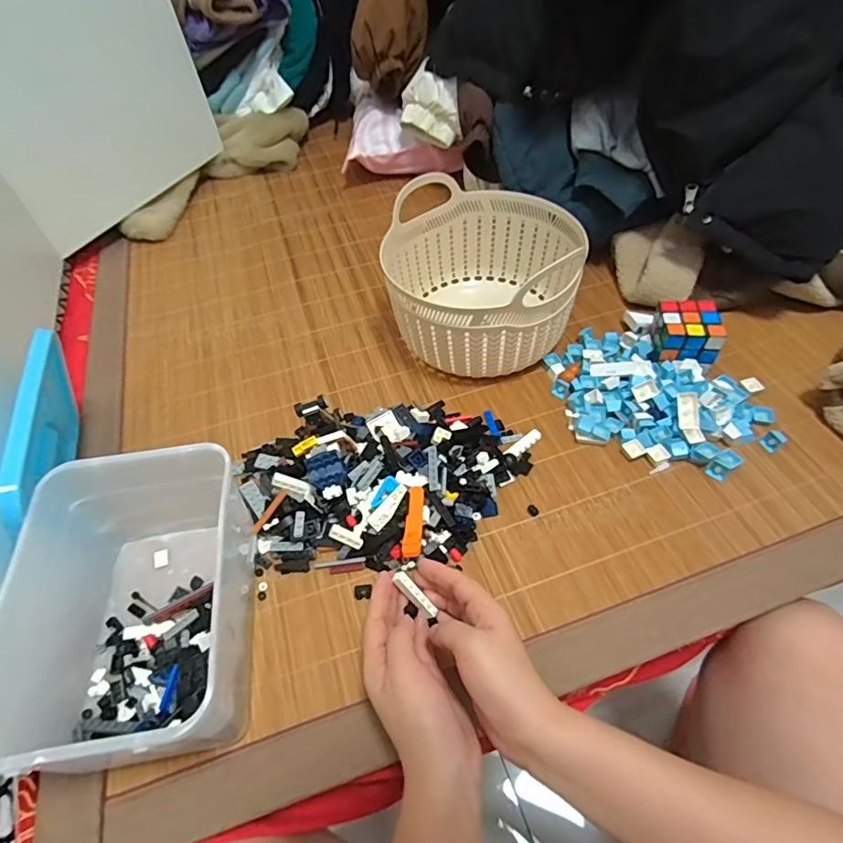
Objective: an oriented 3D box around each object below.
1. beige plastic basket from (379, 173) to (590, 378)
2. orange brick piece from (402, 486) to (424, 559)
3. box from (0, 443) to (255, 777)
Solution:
[{"bbox_3d":[0.069,-0.167,0.610,0.214,0.139,0.224,-3,53,4],"label":"beige plastic basket"},{"bbox_3d":[-0.006,0.091,0.472,0.015,0.010,0.071,0,53,6],"label":"orange brick piece"},{"bbox_3d":[-0.213,0.145,0.403,0.153,0.124,0.210,-10,53,-2],"label":"box"}]

